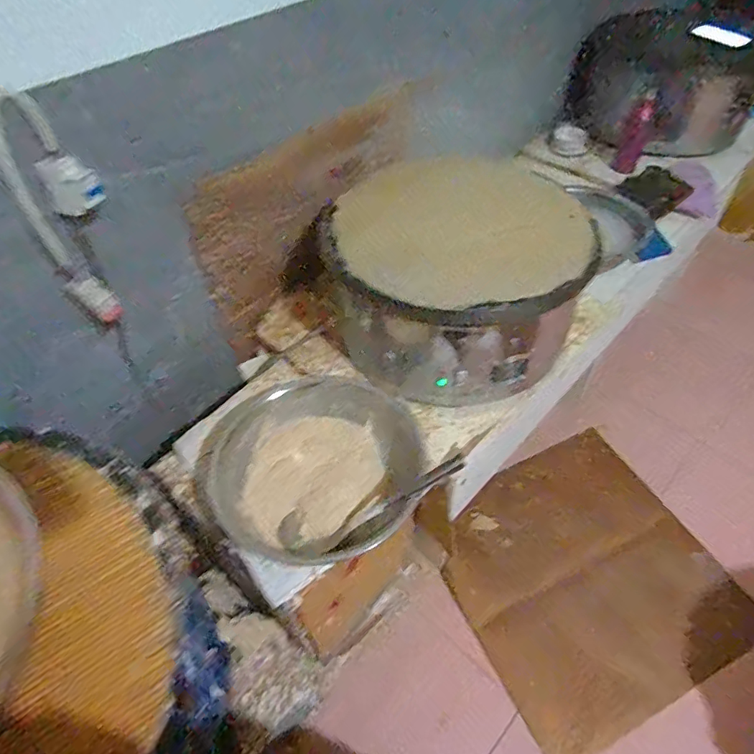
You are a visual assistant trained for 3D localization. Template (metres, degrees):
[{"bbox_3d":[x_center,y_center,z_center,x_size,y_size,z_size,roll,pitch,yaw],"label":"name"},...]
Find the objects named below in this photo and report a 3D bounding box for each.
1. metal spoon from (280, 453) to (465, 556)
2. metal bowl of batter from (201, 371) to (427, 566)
[{"bbox_3d":[-0.011,0.221,0.896,0.363,0.060,0.094,-28,50,16],"label":"metal spoon"},{"bbox_3d":[-0.126,0.151,0.997,0.419,0.116,0.383,-1,51,1],"label":"metal bowl of batter"}]

